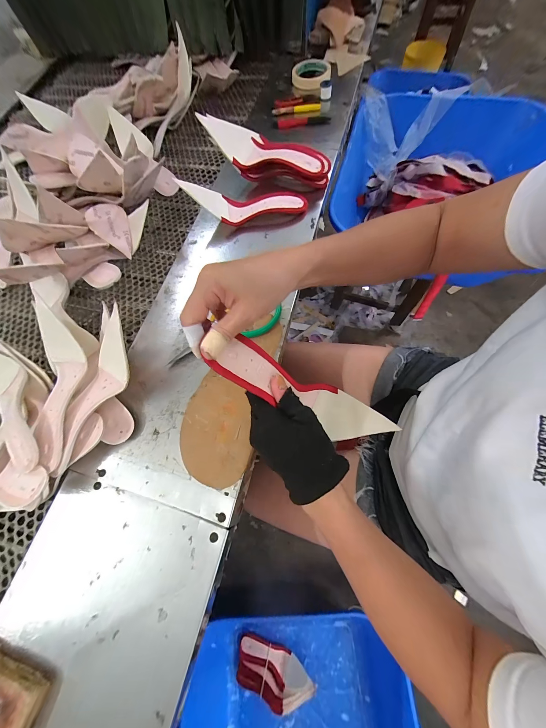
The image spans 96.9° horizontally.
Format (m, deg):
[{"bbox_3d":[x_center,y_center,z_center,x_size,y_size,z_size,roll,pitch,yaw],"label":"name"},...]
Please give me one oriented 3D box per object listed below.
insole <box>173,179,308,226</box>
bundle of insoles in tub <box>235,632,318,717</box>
[{"bbox_3d":[-0.050,-0.298,0.436,0.223,0.053,0.065,-3,68,2],"label":"insole"},{"bbox_3d":[0.001,0.945,0.733,0.230,0.082,0.122,12,71,9],"label":"bundle of insoles in tub"}]

